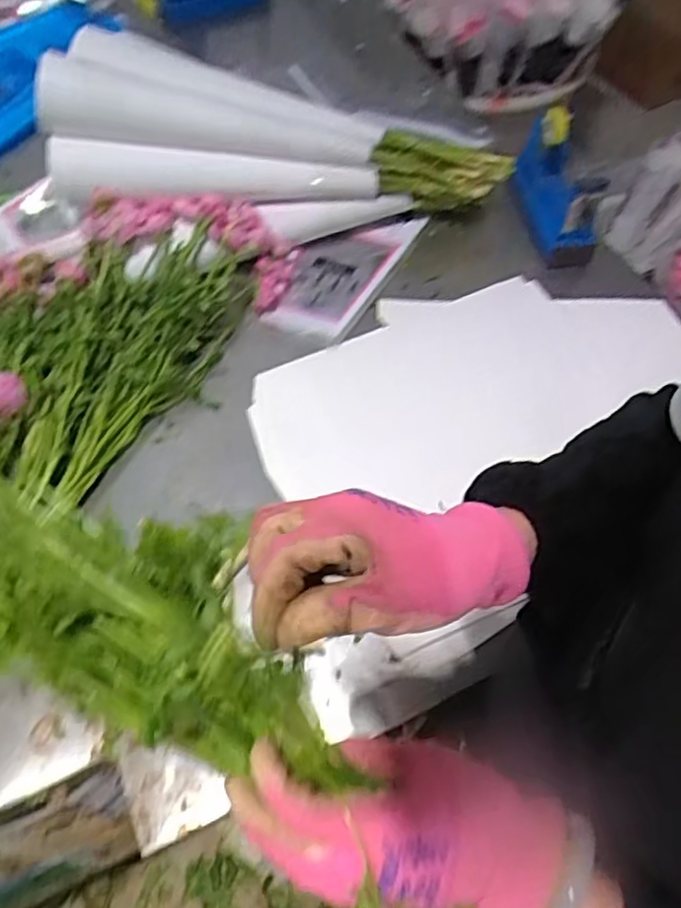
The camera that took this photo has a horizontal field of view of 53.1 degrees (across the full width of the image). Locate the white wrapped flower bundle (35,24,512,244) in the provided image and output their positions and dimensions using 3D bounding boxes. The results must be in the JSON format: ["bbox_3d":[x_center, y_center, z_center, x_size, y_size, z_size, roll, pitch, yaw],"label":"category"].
[{"bbox_3d":[-0.080,-0.403,0.924,0.586,0.150,0.213,7,59,-10],"label":"white wrapped flower bundle"}]

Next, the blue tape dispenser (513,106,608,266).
[{"bbox_3d":[0.291,-0.353,0.915,0.074,0.115,0.175,-8,59,-2],"label":"blue tape dispenser"}]

